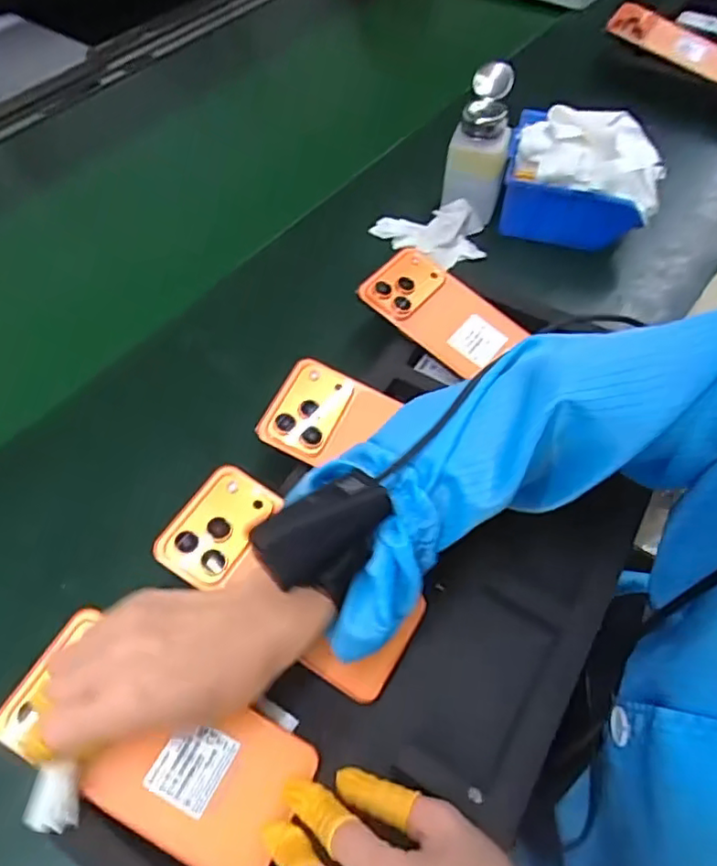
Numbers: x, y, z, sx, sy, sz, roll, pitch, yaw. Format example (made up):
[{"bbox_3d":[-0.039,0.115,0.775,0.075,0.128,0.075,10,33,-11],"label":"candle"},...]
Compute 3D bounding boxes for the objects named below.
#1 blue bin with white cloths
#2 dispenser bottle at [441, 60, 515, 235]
[{"bbox_3d":[0.217,-0.251,0.580,0.143,0.097,0.123,11,56,10],"label":"blue bin with white cloths"},{"bbox_3d":[0.115,-0.269,0.575,0.055,0.131,0.067,10,56,10],"label":"dispenser bottle"}]

